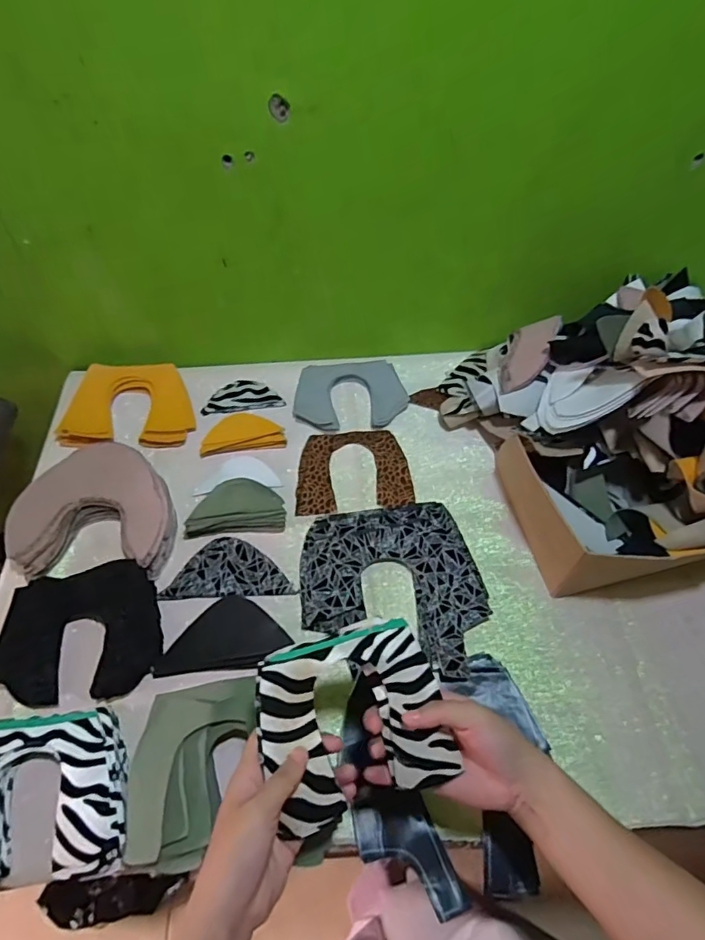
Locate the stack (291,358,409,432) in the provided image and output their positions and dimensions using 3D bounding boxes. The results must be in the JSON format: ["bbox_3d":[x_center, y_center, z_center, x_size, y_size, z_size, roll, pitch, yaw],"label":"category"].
[{"bbox_3d":[-0.003,-0.111,0.749,0.154,0.007,0.113,-3,58,-2],"label":"stack"}]

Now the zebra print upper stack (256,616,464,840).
[{"bbox_3d":[0.000,0.188,0.406,0.134,0.020,0.123,-16,74,-9],"label":"zebra print upper stack"}]

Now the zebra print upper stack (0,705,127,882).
[{"bbox_3d":[-0.284,0.293,0.474,0.156,0.034,0.130,-8,58,-5],"label":"zebra print upper stack"}]

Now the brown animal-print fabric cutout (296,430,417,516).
[{"bbox_3d":[0.000,-0.001,0.691,0.145,0.006,0.120,-5,58,-3],"label":"brown animal-print fabric cutout"}]

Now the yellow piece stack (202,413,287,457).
[{"bbox_3d":[-0.147,-0.052,0.716,0.109,0.009,0.059,-6,58,-4],"label":"yellow piece stack"}]

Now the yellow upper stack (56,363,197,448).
[{"bbox_3d":[-0.310,-0.090,0.731,0.165,0.033,0.130,-8,58,-5],"label":"yellow upper stack"}]

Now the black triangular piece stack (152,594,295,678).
[{"bbox_3d":[-0.141,0.177,0.574,0.137,0.019,0.071,-5,58,-4],"label":"black triangular piece stack"}]

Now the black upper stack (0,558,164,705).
[{"bbox_3d":[-0.289,0.174,0.562,0.158,0.028,0.135,-15,59,-9],"label":"black upper stack"}]

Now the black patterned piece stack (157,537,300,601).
[{"bbox_3d":[-0.142,0.114,0.615,0.144,0.010,0.074,0,57,0],"label":"black patterned piece stack"}]

